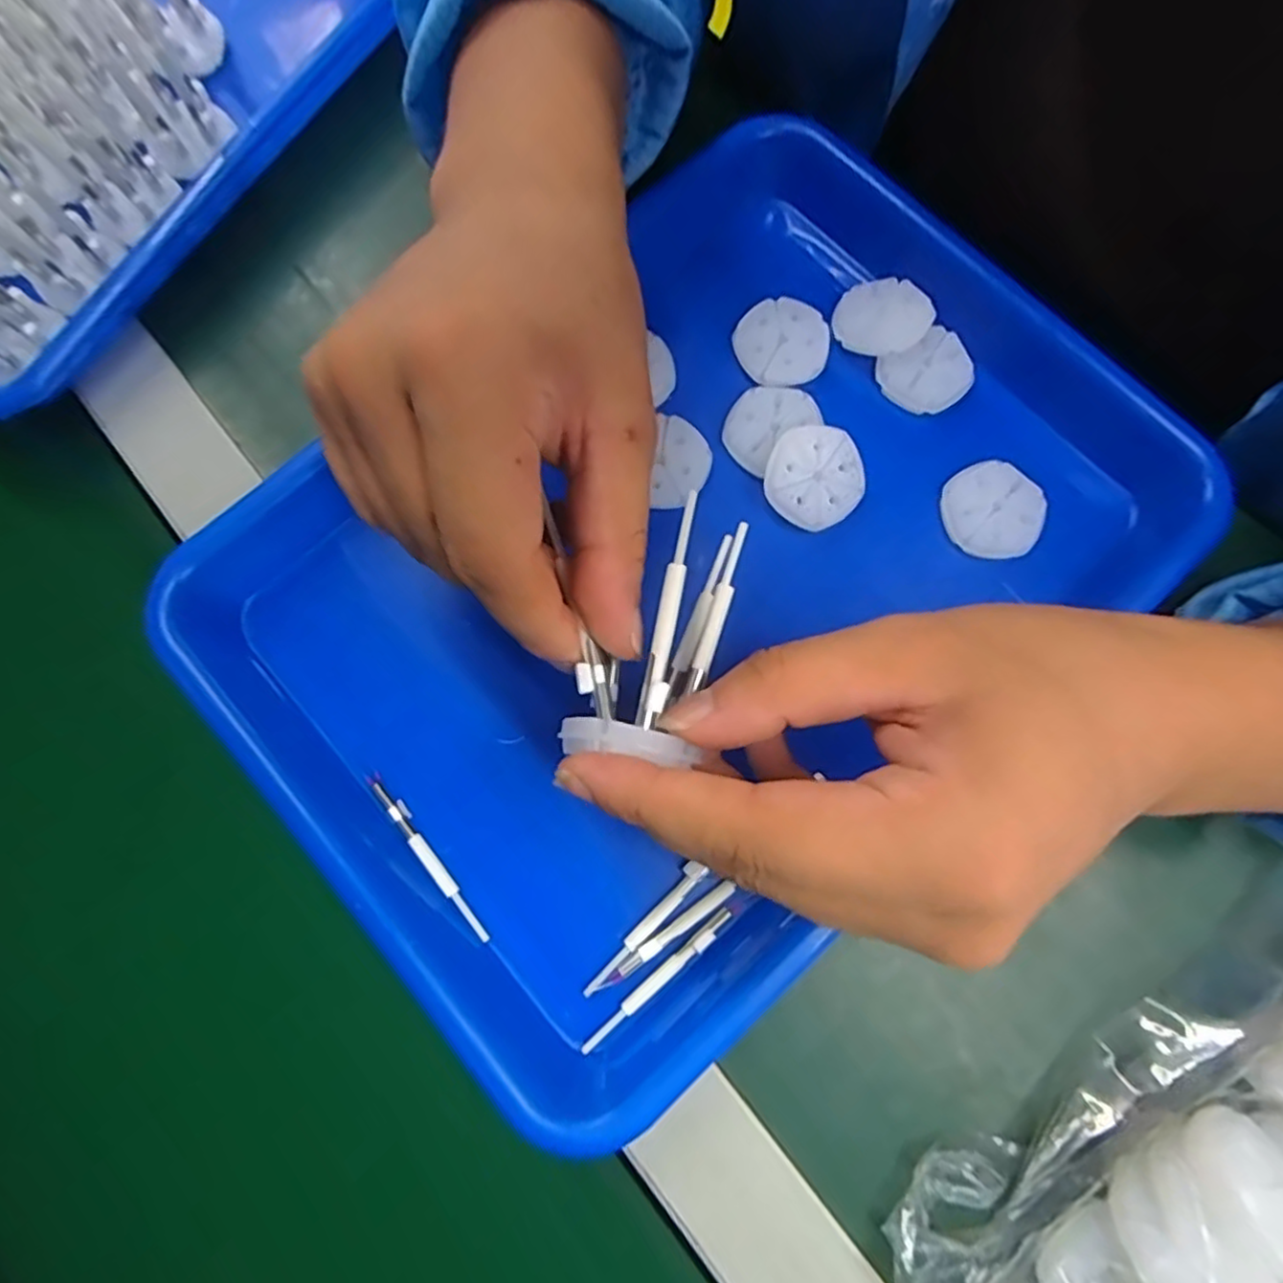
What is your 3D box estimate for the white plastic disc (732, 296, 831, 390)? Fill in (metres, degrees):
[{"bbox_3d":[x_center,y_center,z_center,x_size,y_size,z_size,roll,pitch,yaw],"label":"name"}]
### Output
[{"bbox_3d":[0.058,-0.122,0.283,0.037,0.004,0.037,0,77,1],"label":"white plastic disc"}]

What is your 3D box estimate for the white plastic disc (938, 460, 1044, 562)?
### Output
[{"bbox_3d":[0.136,-0.051,0.268,0.035,0.006,0.037,0,77,1],"label":"white plastic disc"}]

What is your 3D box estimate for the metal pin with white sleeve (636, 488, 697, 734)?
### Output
[{"bbox_3d":[0.008,-0.009,0.180,0.006,0.004,0.063,11,80,4],"label":"metal pin with white sleeve"}]

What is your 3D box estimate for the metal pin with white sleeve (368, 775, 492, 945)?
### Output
[{"bbox_3d":[-0.075,0.076,0.243,0.006,0.007,0.067,-36,78,-7],"label":"metal pin with white sleeve"}]

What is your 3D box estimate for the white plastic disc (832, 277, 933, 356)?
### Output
[{"bbox_3d":[0.098,-0.132,0.282,0.037,0.004,0.033,-8,78,11],"label":"white plastic disc"}]

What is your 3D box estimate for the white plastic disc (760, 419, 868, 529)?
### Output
[{"bbox_3d":[0.066,-0.063,0.265,0.037,0.004,0.037,0,97,-3],"label":"white plastic disc"}]

